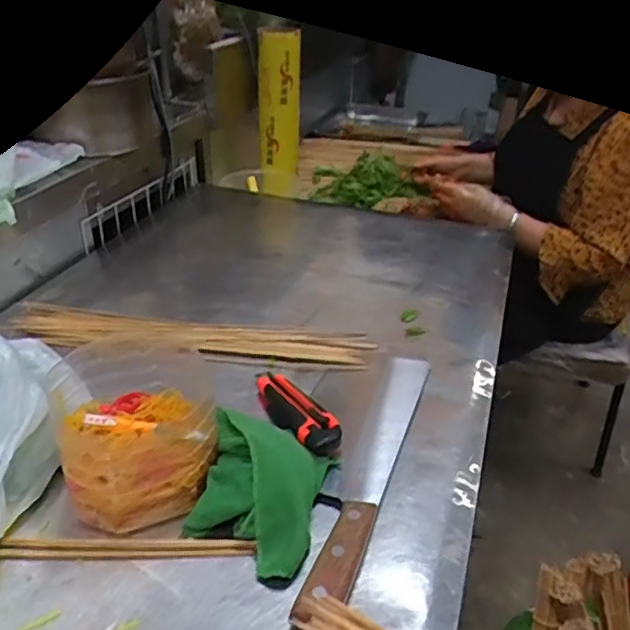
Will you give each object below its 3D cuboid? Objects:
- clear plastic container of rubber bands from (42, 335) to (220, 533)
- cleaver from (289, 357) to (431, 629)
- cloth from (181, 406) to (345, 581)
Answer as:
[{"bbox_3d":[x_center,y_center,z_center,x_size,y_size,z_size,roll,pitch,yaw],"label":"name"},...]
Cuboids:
[{"bbox_3d":[-0.160,0.099,0.553,0.128,0.081,0.162,-10,34,-20],"label":"clear plastic container of rubber bands"},{"bbox_3d":[0.052,0.132,0.567,0.043,0.020,0.340,13,33,16],"label":"cleaver"},{"bbox_3d":[-0.047,0.139,0.517,0.106,0.054,0.135,10,32,13],"label":"cloth"}]

